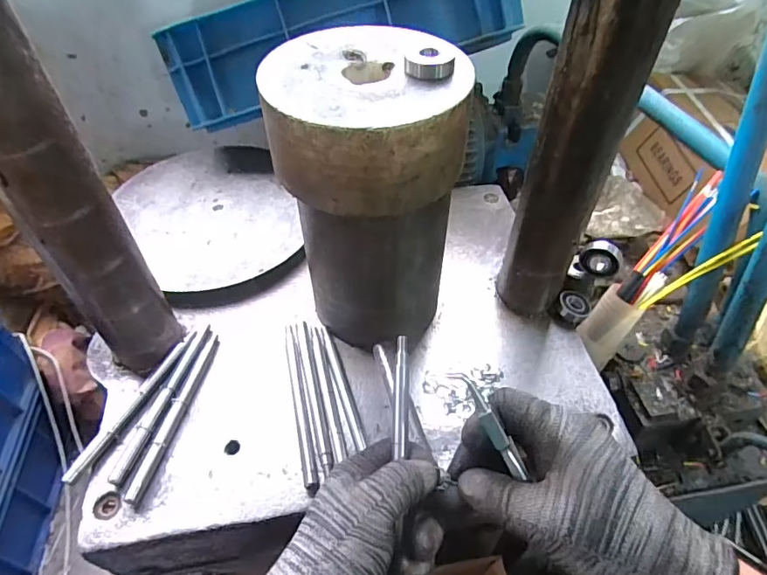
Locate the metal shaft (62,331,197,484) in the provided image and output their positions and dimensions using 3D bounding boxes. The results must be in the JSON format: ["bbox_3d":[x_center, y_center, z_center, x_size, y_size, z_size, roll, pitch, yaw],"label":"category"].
[{"bbox_3d":[-0.222,0.101,0.442,0.012,0.009,0.160,19,51,16],"label":"metal shaft"}]

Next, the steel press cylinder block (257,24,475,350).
[{"bbox_3d":[-0.014,-0.065,0.423,0.136,0.247,0.141,-15,50,-12],"label":"steel press cylinder block"}]

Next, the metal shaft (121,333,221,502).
[{"bbox_3d":[-0.184,0.109,0.439,0.011,0.011,0.161,8,49,7],"label":"metal shaft"}]

